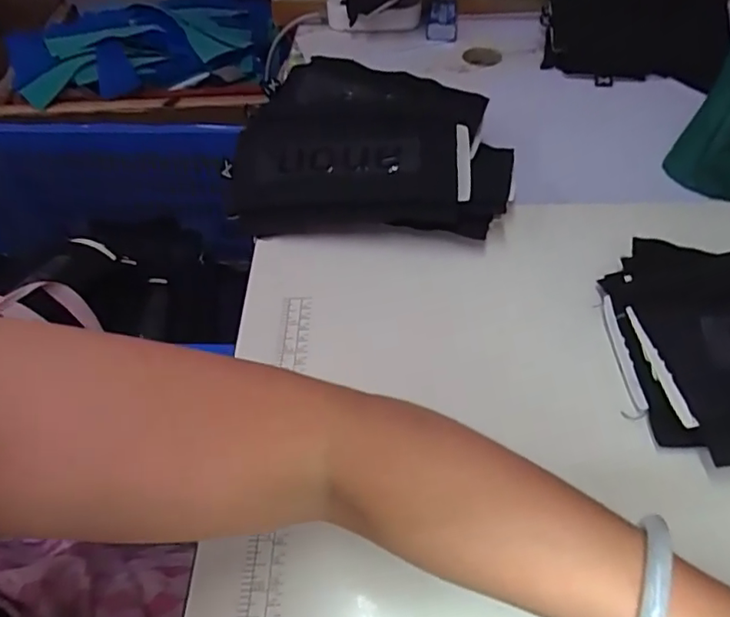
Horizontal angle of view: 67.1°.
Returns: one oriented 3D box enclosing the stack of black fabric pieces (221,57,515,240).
[{"bbox_3d":[0.009,-0.157,0.511,0.255,0.055,0.232,2,49,3],"label":"stack of black fabric pieces"}]

